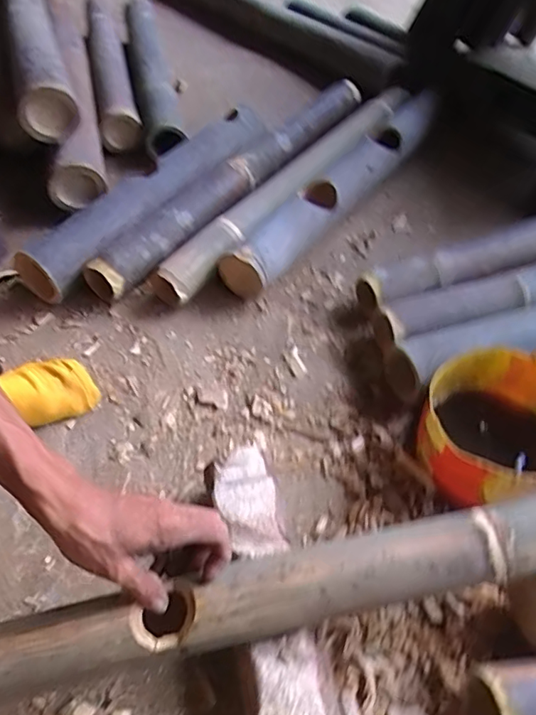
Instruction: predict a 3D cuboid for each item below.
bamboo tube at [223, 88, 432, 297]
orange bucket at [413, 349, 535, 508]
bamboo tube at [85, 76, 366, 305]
[{"bbox_3d":[0.133,-0.282,0.863,0.083,0.070,0.577,29,56,20],"label":"bamboo tube"},{"bbox_3d":[0.223,0.076,0.529,0.141,0.096,0.155,1,51,-1],"label":"orange bucket"},{"bbox_3d":[-0.034,-0.286,0.858,0.073,0.069,0.630,28,56,21],"label":"bamboo tube"}]

